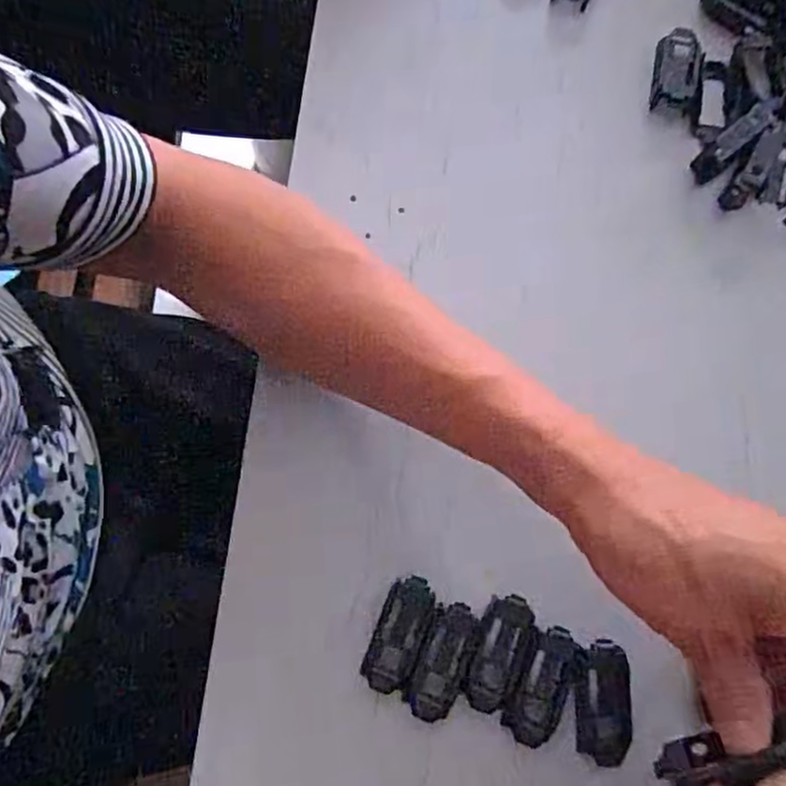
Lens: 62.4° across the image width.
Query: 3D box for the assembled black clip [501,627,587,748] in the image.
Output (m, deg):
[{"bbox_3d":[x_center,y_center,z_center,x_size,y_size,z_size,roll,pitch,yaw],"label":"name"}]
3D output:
[{"bbox_3d":[0.067,0.131,0.292,0.023,0.014,0.050,26,78,5],"label":"assembled black clip"}]

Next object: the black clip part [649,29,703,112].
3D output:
[{"bbox_3d":[0.159,-0.181,0.363,0.024,0.005,0.049,8,79,21],"label":"black clip part"}]

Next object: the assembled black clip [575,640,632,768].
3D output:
[{"bbox_3d":[0.092,0.136,0.282,0.021,0.008,0.050,1,78,-1],"label":"assembled black clip"}]

